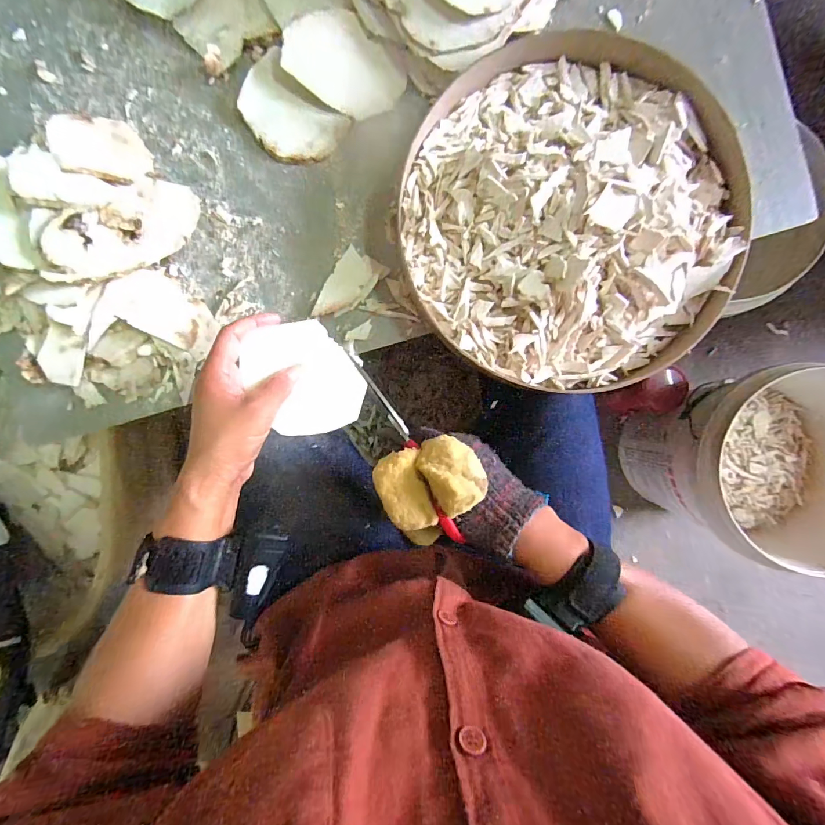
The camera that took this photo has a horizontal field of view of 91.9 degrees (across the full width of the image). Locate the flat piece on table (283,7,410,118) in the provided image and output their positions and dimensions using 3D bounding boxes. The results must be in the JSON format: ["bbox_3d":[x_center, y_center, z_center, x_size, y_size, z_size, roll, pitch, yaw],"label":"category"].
[{"bbox_3d":[-0.062,-0.321,0.371,0.103,0.008,0.071,33,99,-14],"label":"flat piece on table"}]

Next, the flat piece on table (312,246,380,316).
[{"bbox_3d":[-0.062,-0.119,0.382,0.039,0.007,0.071,30,91,4],"label":"flat piece on table"}]

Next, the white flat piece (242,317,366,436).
[{"bbox_3d":[-0.089,-0.028,0.336,0.080,0.007,0.098,-32,96,-15],"label":"white flat piece"}]

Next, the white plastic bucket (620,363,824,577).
[{"bbox_3d":[0.586,0.082,0.687,0.311,0.307,0.290,0,89,4],"label":"white plastic bucket"}]

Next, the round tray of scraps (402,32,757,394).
[{"bbox_3d":[0.142,-0.176,0.357,0.296,0.052,0.295,0,89,4],"label":"round tray of scraps"}]

